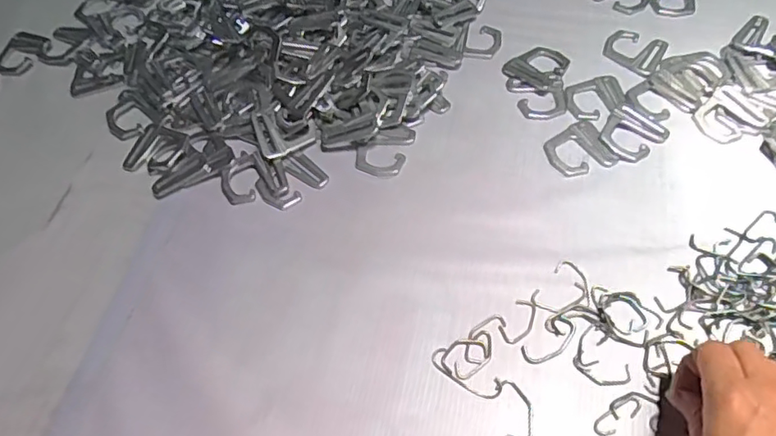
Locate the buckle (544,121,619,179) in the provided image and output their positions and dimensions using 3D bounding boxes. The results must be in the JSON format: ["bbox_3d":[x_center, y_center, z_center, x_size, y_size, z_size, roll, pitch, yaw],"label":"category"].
[{"bbox_3d":[0.154,-0.056,0.446,0.050,0.004,0.047,-17,58,-7],"label":"buckle"}]

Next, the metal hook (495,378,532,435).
[{"bbox_3d":[0.081,0.121,0.346,0.019,0.005,0.040,-8,58,-1],"label":"metal hook"}]

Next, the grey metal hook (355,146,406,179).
[{"bbox_3d":[-0.007,-0.045,0.449,0.040,0.004,0.026,11,59,11],"label":"grey metal hook"}]

